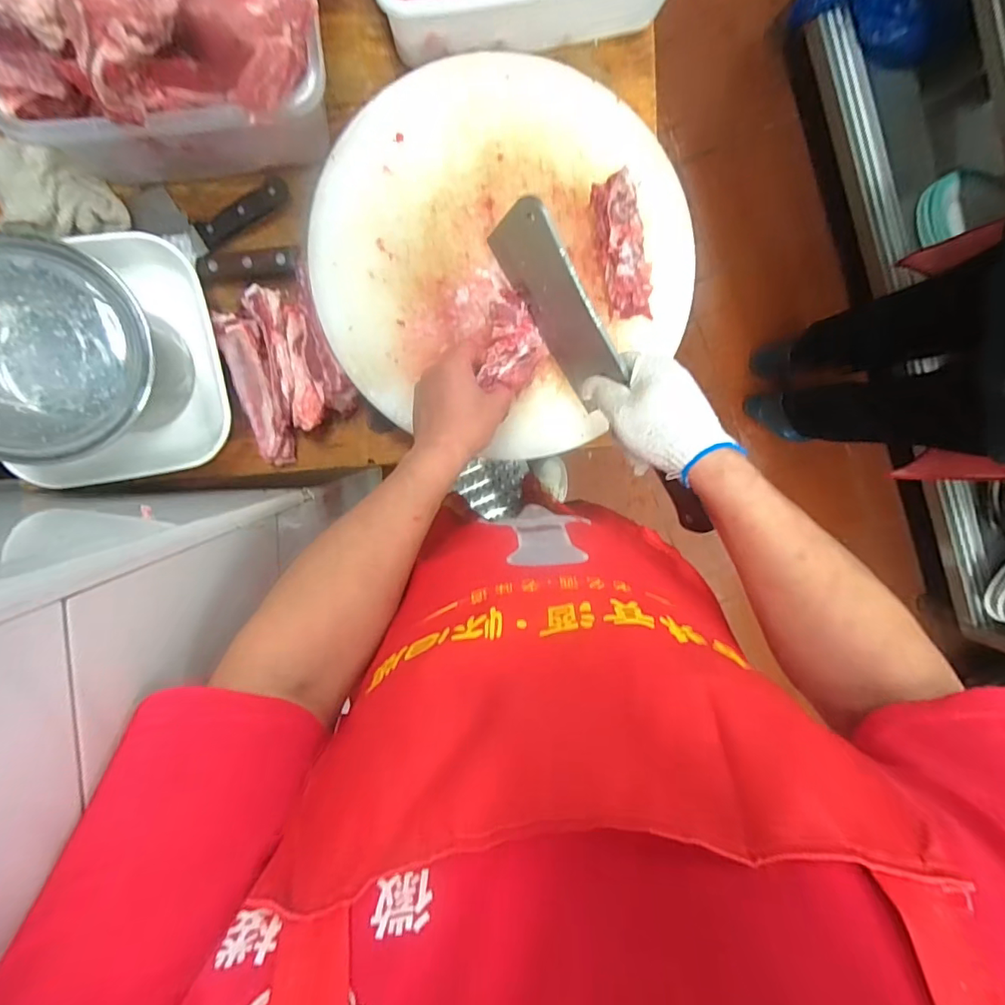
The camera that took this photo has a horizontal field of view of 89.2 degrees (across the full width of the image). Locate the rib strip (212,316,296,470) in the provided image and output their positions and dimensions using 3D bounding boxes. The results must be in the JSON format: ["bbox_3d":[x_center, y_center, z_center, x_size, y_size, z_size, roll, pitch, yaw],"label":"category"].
[{"bbox_3d":[-0.282,-0.135,0.597,0.061,0.037,0.183,-16,98,-4],"label":"rib strip"}]

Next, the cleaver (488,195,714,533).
[{"bbox_3d":[0.094,-0.121,0.483,0.028,0.104,0.339,-33,93,-1],"label":"cleaver"}]

